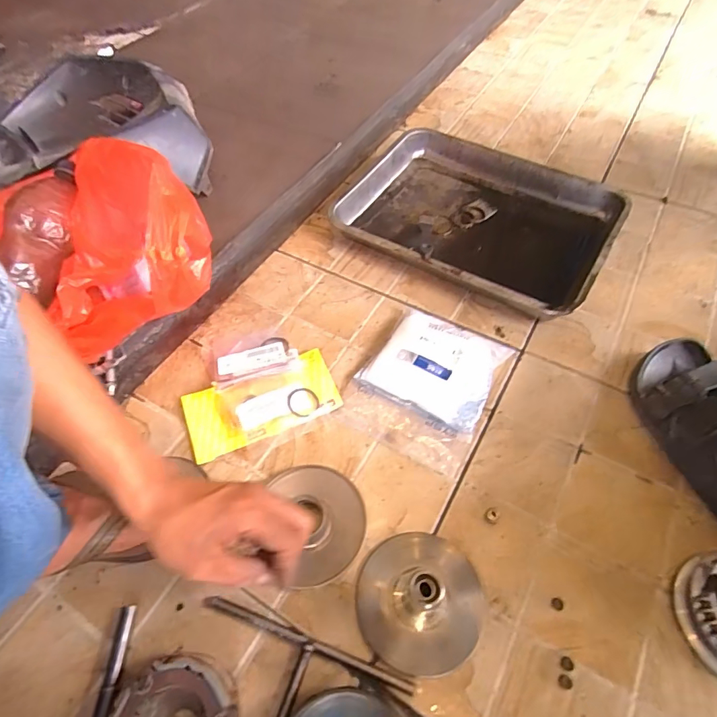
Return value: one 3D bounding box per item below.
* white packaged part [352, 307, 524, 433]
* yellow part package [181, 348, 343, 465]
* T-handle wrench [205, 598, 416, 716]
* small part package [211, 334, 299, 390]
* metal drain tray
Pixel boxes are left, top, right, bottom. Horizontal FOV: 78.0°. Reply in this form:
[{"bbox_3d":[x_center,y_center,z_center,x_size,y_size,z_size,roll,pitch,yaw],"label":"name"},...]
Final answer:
[{"bbox_3d":[0.095,0.007,0.544,0.149,0.039,0.137,28,61,19],"label":"white packaged part"},{"bbox_3d":[-0.117,0.050,0.530,0.178,0.029,0.093,-22,58,-13],"label":"yellow part package"},{"bbox_3d":[-0.097,0.371,0.319,0.193,0.014,0.305,15,57,12],"label":"T-handle wrench"},{"bbox_3d":[-0.136,-0.006,0.565,0.114,0.041,0.103,-12,56,-6],"label":"small part package"},{"bbox_3d":[0.180,-0.221,0.692,0.388,0.052,0.293,27,61,19],"label":"metal drain tray"}]

